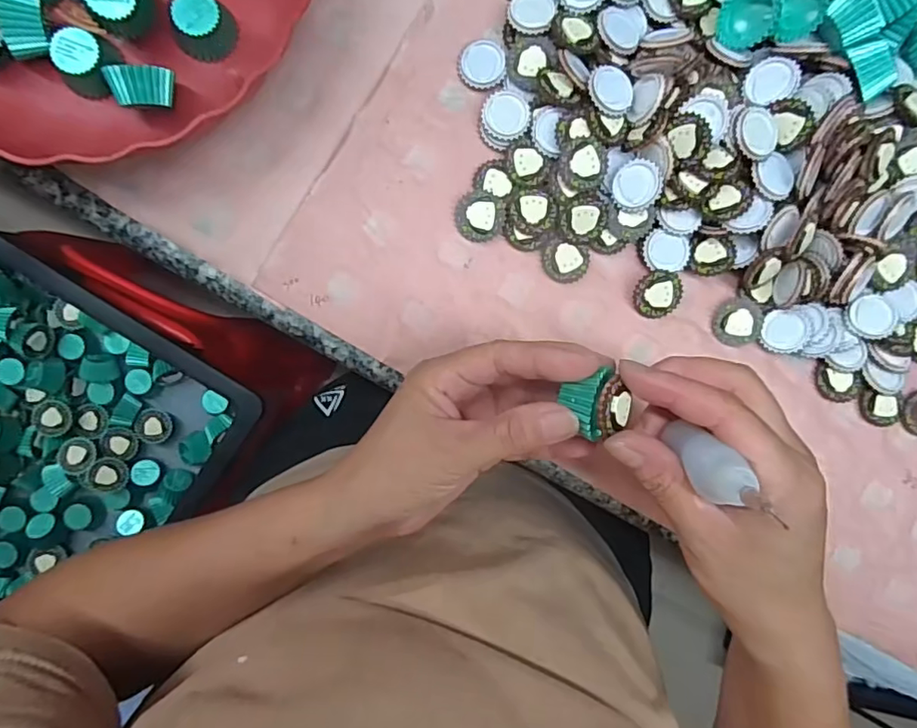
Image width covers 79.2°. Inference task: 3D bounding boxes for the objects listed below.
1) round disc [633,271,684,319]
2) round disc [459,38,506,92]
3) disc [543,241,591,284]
[{"bbox_3d":[0.119,-0.041,0.329,0.028,0.004,0.028,-1,111,1],"label":"round disc"},{"bbox_3d":[0.014,-0.177,0.327,0.027,0.006,0.028,0,90,-6],"label":"round disc"},{"bbox_3d":[0.064,-0.060,0.329,0.027,0.006,0.024,0,90,-6],"label":"disc"}]

